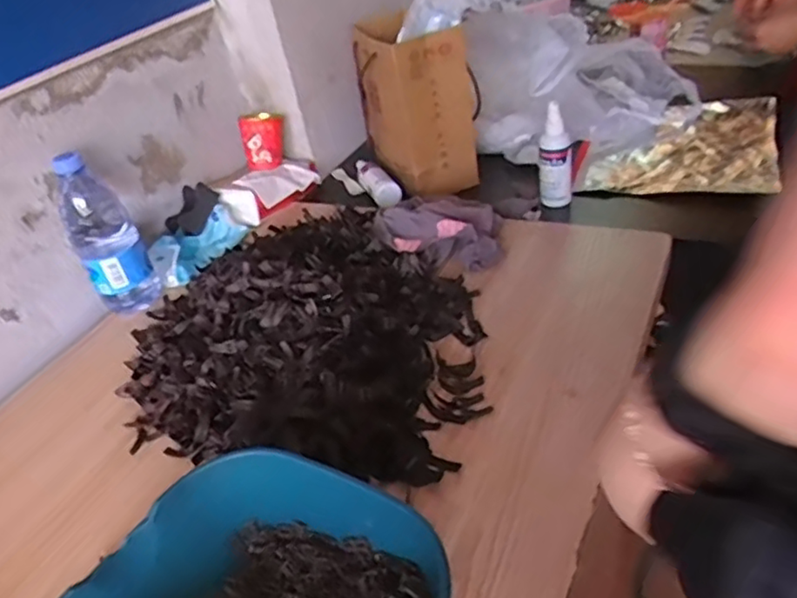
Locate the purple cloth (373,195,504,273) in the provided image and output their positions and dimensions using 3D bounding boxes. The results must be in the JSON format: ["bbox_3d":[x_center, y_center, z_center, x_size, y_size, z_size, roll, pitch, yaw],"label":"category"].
[{"bbox_3d":[0.048,-0.092,0.764,0.169,0.043,0.106,17,45,27],"label":"purple cloth"}]

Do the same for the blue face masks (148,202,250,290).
[{"bbox_3d":[-0.260,-0.075,0.840,0.077,0.035,0.146,14,43,32],"label":"blue face masks"}]

